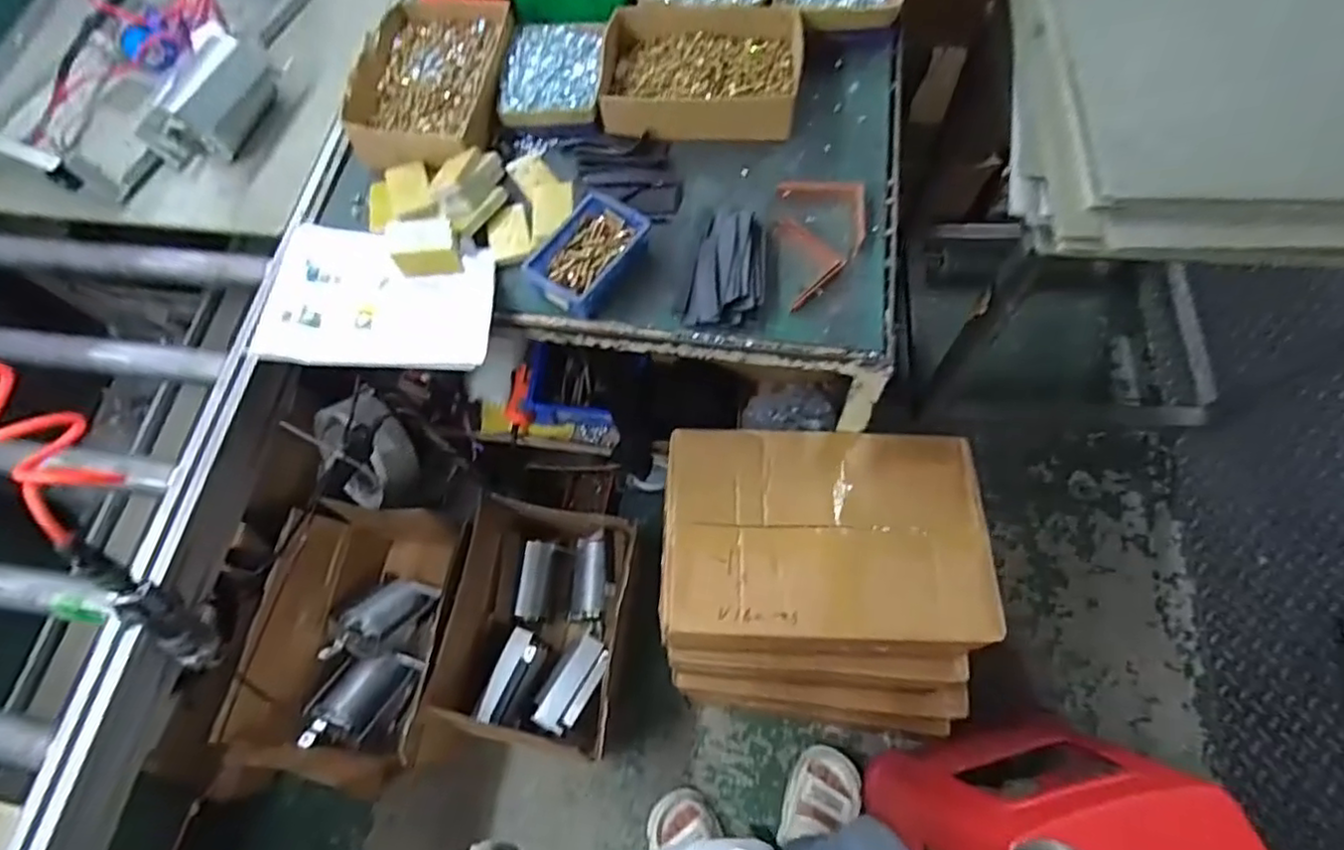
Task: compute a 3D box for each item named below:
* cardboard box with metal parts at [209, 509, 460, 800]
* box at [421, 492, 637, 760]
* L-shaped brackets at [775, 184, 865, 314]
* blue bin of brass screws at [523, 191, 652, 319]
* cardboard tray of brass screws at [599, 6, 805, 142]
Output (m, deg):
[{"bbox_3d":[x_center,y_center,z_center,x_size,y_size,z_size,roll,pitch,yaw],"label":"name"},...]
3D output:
[{"bbox_3d":[-0.570,0.422,1.266,0.362,0.308,0.535,12,67,7],"label":"cardboard box with metal parts"},{"bbox_3d":[-0.257,0.386,1.266,0.307,0.241,0.410,10,67,7],"label":"box"},{"bbox_3d":[0.185,-0.227,0.813,0.109,0.021,0.182,4,66,4],"label":"L-shaped brackets"},{"bbox_3d":[-0.103,-0.209,0.801,0.109,0.037,0.146,34,72,16],"label":"blue bin of brass screws"},{"bbox_3d":[0.041,-0.491,0.913,0.273,0.058,0.203,2,66,3],"label":"cardboard tray of brass screws"}]

